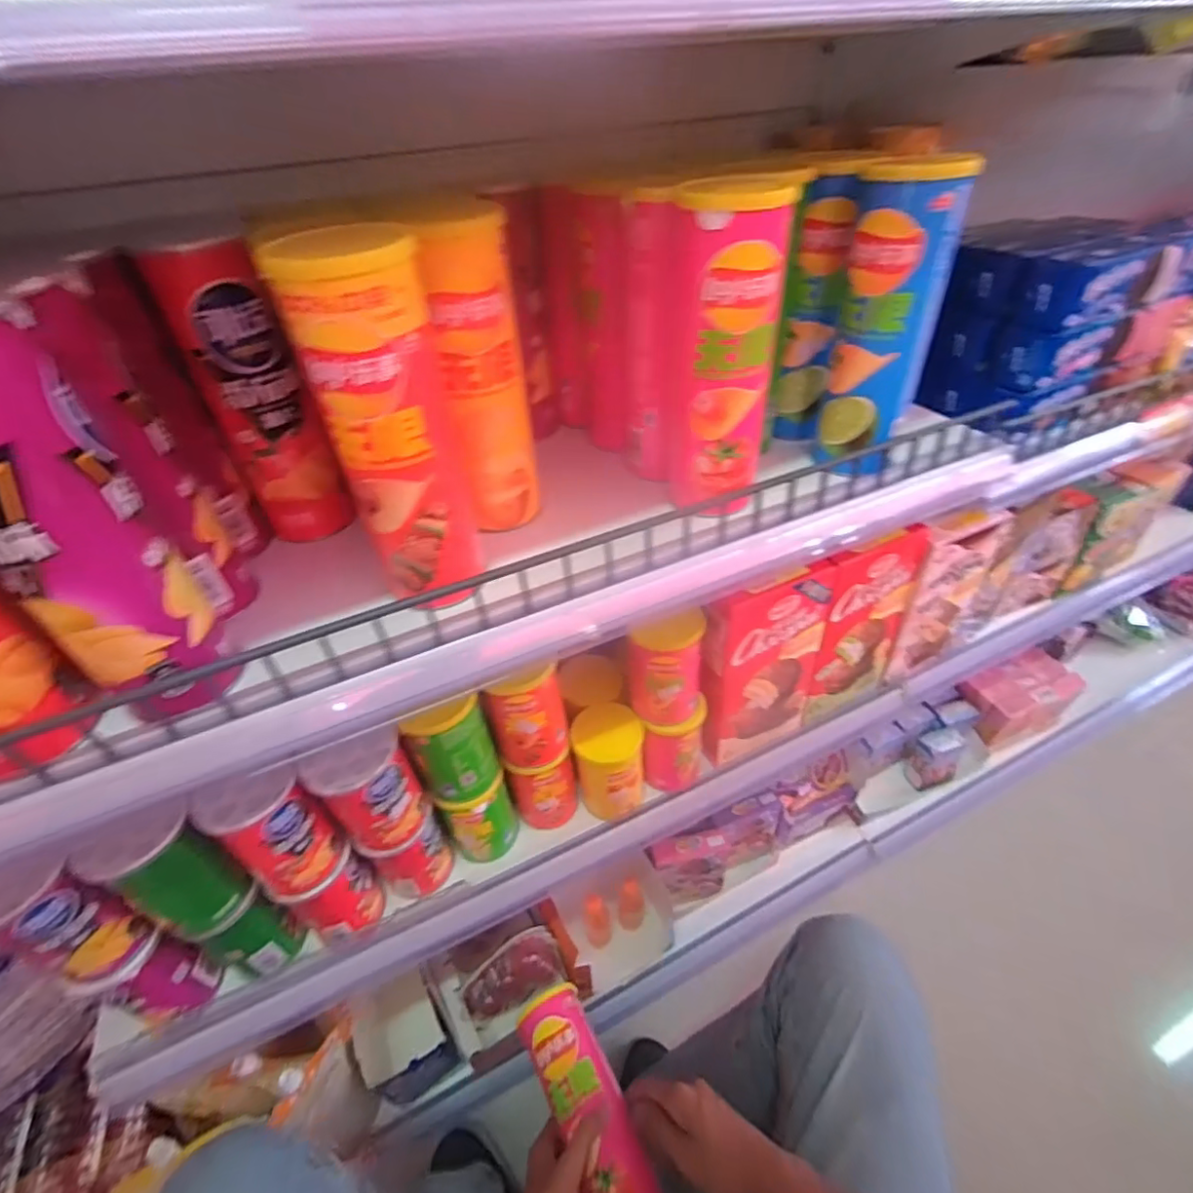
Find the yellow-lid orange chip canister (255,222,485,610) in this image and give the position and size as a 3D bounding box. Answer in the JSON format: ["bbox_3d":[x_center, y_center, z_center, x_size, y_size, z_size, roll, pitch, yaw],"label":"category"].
[{"bbox_3d":[-0.111,-0.088,0.324,0.064,0.195,0.071,-18,42,-15],"label":"yellow-lid orange chip canister"}]

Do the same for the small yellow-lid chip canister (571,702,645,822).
[{"bbox_3d":[0.015,0.172,0.596,0.068,0.111,0.062,-3,40,3],"label":"small yellow-lid chip canister"}]

